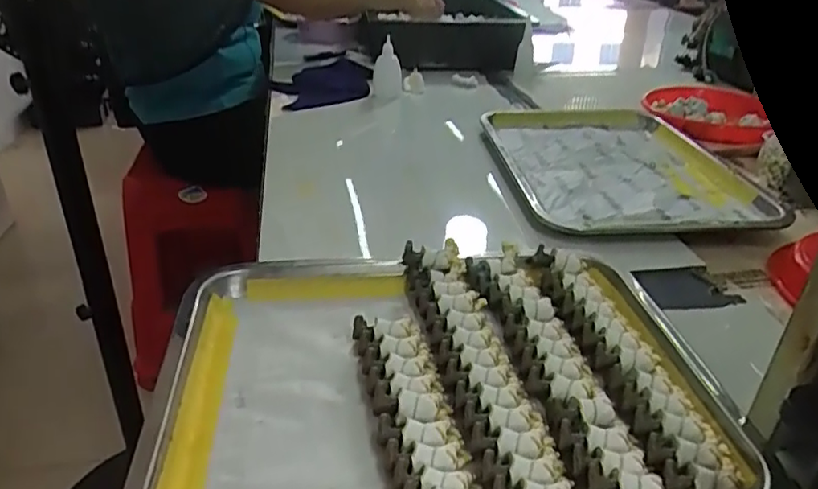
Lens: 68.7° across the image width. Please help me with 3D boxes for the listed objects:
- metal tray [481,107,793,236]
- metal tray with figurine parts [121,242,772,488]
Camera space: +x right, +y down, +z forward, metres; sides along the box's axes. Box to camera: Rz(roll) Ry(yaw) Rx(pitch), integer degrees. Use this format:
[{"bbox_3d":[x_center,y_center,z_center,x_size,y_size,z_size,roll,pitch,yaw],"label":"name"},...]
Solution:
[{"bbox_3d":[0.234,-0.103,0.713,0.263,0.021,0.345,-1,32,-7],"label":"metal tray"},{"bbox_3d":[0.022,0.082,0.389,0.350,0.027,0.253,-3,32,-9],"label":"metal tray with figurine parts"}]

